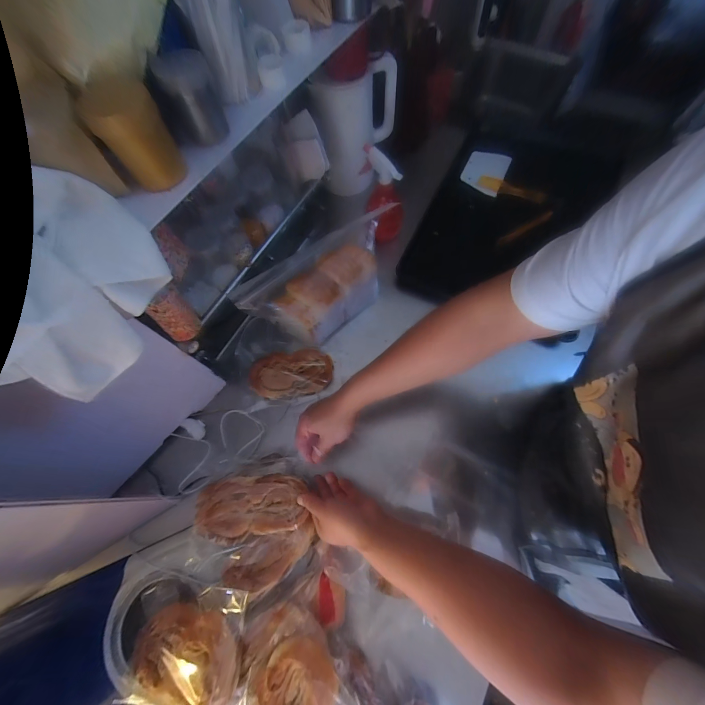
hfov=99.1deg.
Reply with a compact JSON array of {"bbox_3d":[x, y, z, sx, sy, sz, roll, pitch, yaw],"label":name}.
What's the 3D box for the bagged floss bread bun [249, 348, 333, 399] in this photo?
[{"bbox_3d":[-0.123,0.043,0.608,0.166,0.037,0.092,-9,68,-1],"label":"bagged floss bread bun"}]

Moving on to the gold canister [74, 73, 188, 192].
[{"bbox_3d":[-0.223,-0.227,0.308,0.059,0.079,0.069,-32,71,-10],"label":"gold canister"}]

